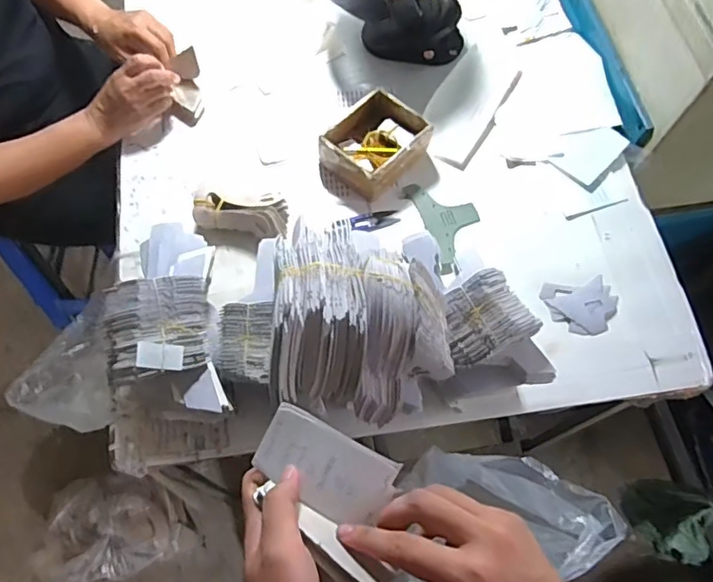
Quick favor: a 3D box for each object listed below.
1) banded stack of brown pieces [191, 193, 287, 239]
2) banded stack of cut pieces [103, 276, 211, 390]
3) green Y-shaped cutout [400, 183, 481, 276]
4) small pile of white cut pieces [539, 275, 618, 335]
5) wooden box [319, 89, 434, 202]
[{"bbox_3d":[-0.148,-0.093,0.725,0.116,0.048,0.063,-2,66,-2],"label":"banded stack of brown pieces"},{"bbox_3d":[-0.184,0.034,0.527,0.100,0.043,0.088,-7,75,-49],"label":"banded stack of cut pieces"},{"bbox_3d":[0.122,-0.096,0.752,0.081,0.008,0.139,-22,69,-11],"label":"green Y-shaped cutout"},{"bbox_3d":[0.286,0.019,0.707,0.092,0.012,0.073,-3,66,-3],"label":"small pile of white cut pieces"},{"bbox_3d":[0.025,-0.199,0.769,0.113,0.057,0.127,39,71,14],"label":"wooden box"}]

